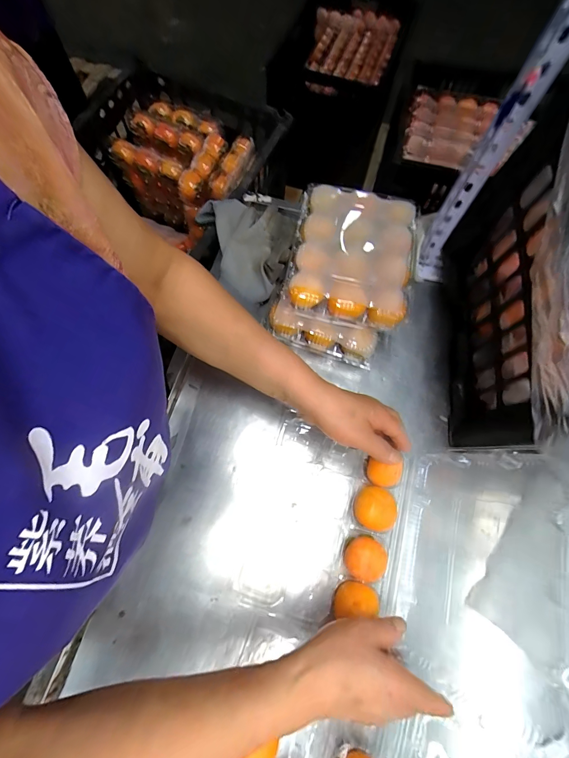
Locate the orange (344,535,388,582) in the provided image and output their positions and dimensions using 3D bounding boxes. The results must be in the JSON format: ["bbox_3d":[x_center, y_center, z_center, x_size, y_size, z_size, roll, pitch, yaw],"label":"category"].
[{"bbox_3d":[0.092,0.206,0.393,0.049,0.044,0.044,28,70,9],"label":"orange"}]

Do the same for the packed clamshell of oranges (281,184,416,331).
[{"bbox_3d":[0.094,-0.169,0.480,0.167,0.062,0.204,11,69,3],"label":"packed clamshell of oranges"}]

